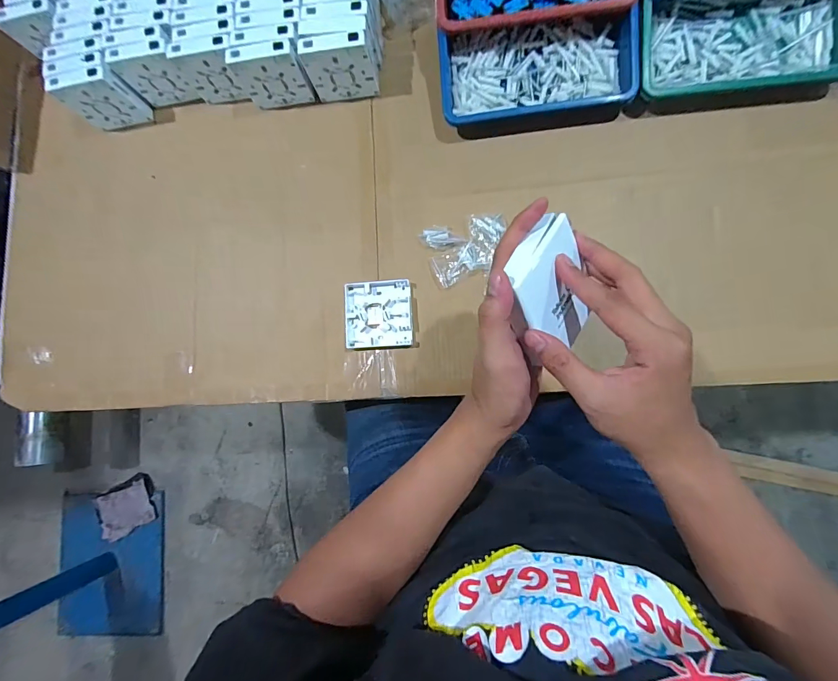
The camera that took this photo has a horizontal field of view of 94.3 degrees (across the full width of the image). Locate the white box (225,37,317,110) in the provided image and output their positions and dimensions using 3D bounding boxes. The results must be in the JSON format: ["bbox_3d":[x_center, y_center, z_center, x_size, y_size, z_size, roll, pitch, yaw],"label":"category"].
[{"bbox_3d":[-0.197,-0.358,0.527,0.086,0.087,0.024,-6,83,6],"label":"white box"}]

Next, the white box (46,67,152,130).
[{"bbox_3d":[-0.450,-0.342,0.552,0.089,0.092,0.024,-11,83,6],"label":"white box"}]

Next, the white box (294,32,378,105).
[{"bbox_3d":[-0.104,-0.360,0.516,0.087,0.085,0.022,-1,84,7],"label":"white box"}]

